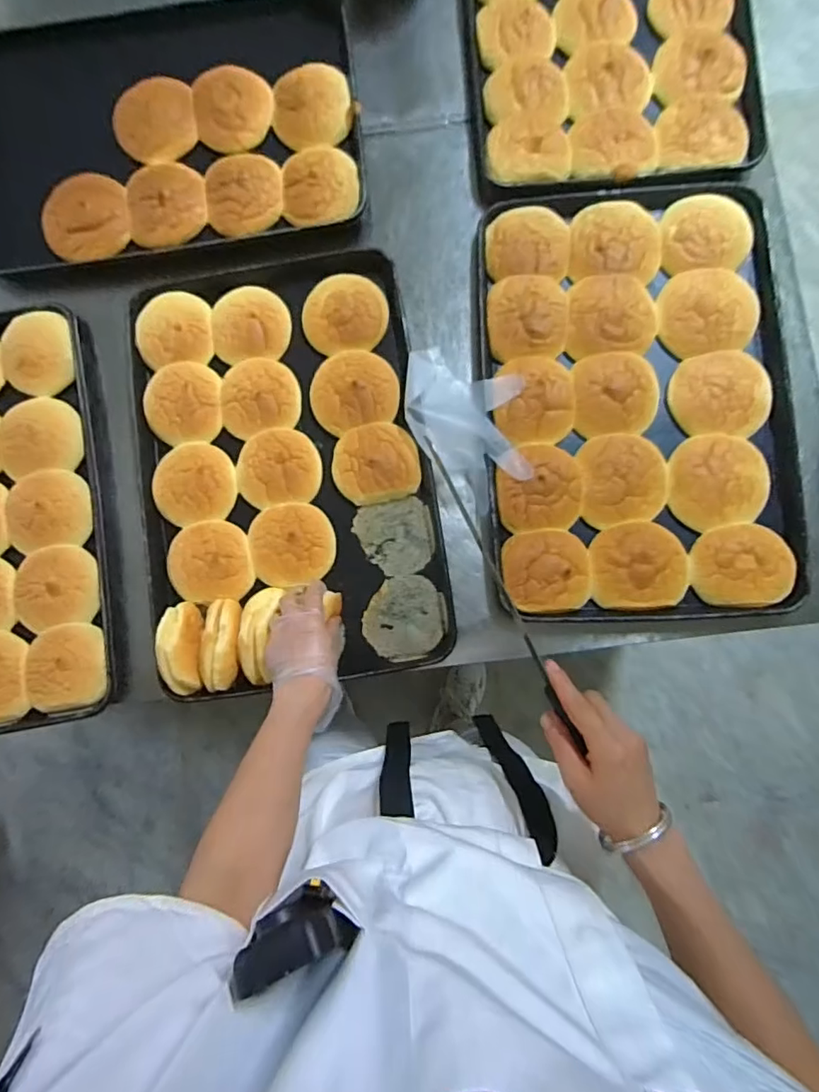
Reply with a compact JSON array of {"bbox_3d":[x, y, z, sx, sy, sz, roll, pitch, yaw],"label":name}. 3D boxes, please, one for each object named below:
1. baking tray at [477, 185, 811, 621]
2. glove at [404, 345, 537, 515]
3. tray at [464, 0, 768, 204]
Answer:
[{"bbox_3d":[0.301,-0.199,0.717,0.389,0.049,0.578,-3,82,2],"label":"baking tray"},{"bbox_3d":[0.081,-0.176,0.727,0.146,0.037,0.224,-40,83,-3],"label":"glove"},{"bbox_3d":[0.279,-0.781,0.763,0.387,0.059,0.558,-3,82,2],"label":"tray"}]

